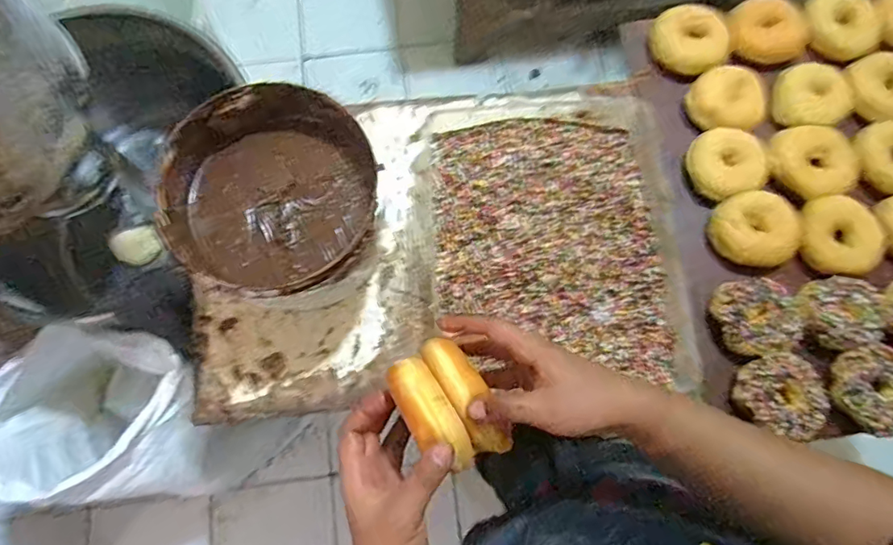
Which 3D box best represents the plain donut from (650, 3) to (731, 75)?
[{"bbox_3d":[0.326,-0.312,0.726,0.101,0.029,0.093,0,75,0],"label":"plain donut"}]

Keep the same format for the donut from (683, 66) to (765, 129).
[{"bbox_3d":[0.359,-0.222,0.699,0.082,0.038,0.085,0,75,0],"label":"donut"}]

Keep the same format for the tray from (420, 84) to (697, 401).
[{"bbox_3d":[0.124,-0.053,0.664,0.293,0.038,0.378,-3,75,0],"label":"tray"}]

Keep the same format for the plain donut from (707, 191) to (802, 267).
[{"bbox_3d":[0.371,-0.052,0.655,0.091,0.028,0.091,0,75,0],"label":"plain donut"}]

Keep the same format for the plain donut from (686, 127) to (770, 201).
[{"bbox_3d":[0.348,-0.137,0.677,0.086,0.022,0.087,0,75,0],"label":"plain donut"}]

